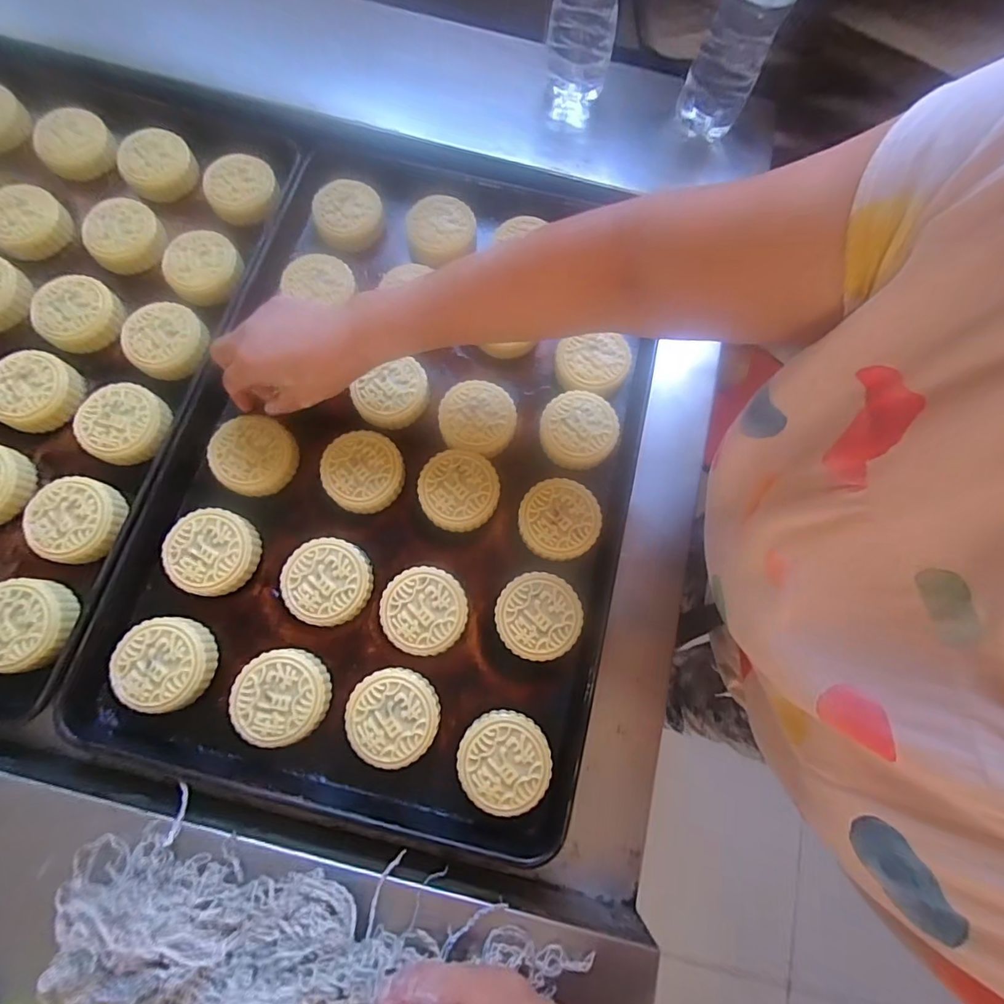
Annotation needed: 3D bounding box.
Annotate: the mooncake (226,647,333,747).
[{"bbox_3d":[-0.176,0.154,0.387,0.071,0.021,0.068,2,72,4],"label":"mooncake"}]

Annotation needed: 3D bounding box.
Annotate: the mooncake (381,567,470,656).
[{"bbox_3d":[-0.065,0.091,0.410,0.069,0.025,0.069,-1,72,3],"label":"mooncake"}]

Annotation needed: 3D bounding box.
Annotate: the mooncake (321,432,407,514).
[{"bbox_3d":[-0.126,-0.027,0.440,0.069,0.027,0.070,-1,72,3],"label":"mooncake"}]

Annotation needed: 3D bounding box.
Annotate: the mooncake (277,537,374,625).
[{"bbox_3d":[-0.147,0.067,0.413,0.071,0.026,0.069,-1,72,3],"label":"mooncake"}]

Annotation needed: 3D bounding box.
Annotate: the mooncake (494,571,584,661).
[{"bbox_3d":[0.030,0.095,0.410,0.069,0.024,0.068,9,72,6],"label":"mooncake"}]

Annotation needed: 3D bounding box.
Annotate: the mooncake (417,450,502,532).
[{"bbox_3d":[-0.038,-0.010,0.437,0.069,0.026,0.069,-1,72,3],"label":"mooncake"}]

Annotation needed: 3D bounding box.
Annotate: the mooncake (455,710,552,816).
[{"bbox_3d":[0.002,0.202,0.381,0.070,0.027,0.069,-1,72,3],"label":"mooncake"}]

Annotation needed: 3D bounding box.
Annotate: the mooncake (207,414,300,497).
[{"bbox_3d":[-0.224,-0.043,0.438,0.070,0.022,0.070,0,75,-1],"label":"mooncake"}]

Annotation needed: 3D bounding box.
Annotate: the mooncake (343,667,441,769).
[{"bbox_3d":[-0.086,0.170,0.387,0.069,0.026,0.070,-1,72,3],"label":"mooncake"}]

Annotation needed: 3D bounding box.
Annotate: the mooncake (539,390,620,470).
[{"bbox_3d":[0.071,-0.066,0.456,0.069,0.029,0.069,5,72,5],"label":"mooncake"}]

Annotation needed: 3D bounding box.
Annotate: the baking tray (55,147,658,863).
[{"bbox_3d":[-0.090,-0.055,0.447,0.402,0.037,0.601,10,72,6],"label":"baking tray"}]

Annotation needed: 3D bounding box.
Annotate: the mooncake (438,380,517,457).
[{"bbox_3d":[-0.023,-0.076,0.456,0.069,0.028,0.066,-1,72,3],"label":"mooncake"}]

